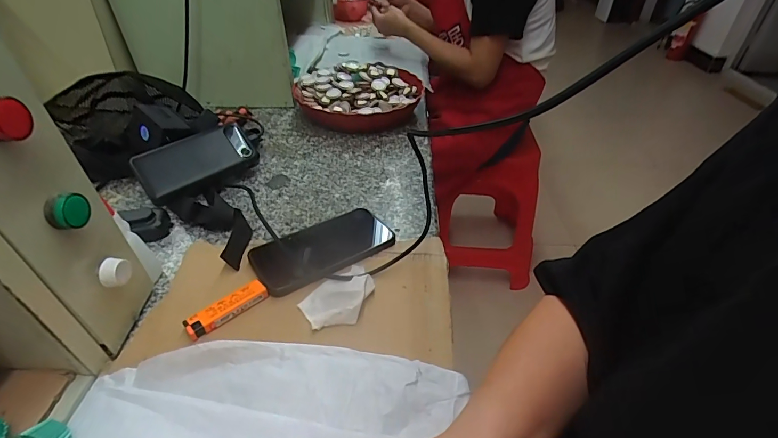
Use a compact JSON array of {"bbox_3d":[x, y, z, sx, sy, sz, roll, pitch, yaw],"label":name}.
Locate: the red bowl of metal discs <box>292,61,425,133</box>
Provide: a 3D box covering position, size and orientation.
[{"bbox_3d":[-0.060,-0.240,0.777,0.252,0.083,0.209,5,43,-2],"label":"red bowl of metal discs"}]

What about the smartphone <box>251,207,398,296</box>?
[{"bbox_3d":[-0.080,0.029,0.476,0.165,0.013,0.089,-24,46,-25],"label":"smartphone"}]

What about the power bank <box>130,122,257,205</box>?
[{"bbox_3d":[-0.276,-0.087,0.566,0.155,0.023,0.085,-27,76,-29],"label":"power bank"}]

